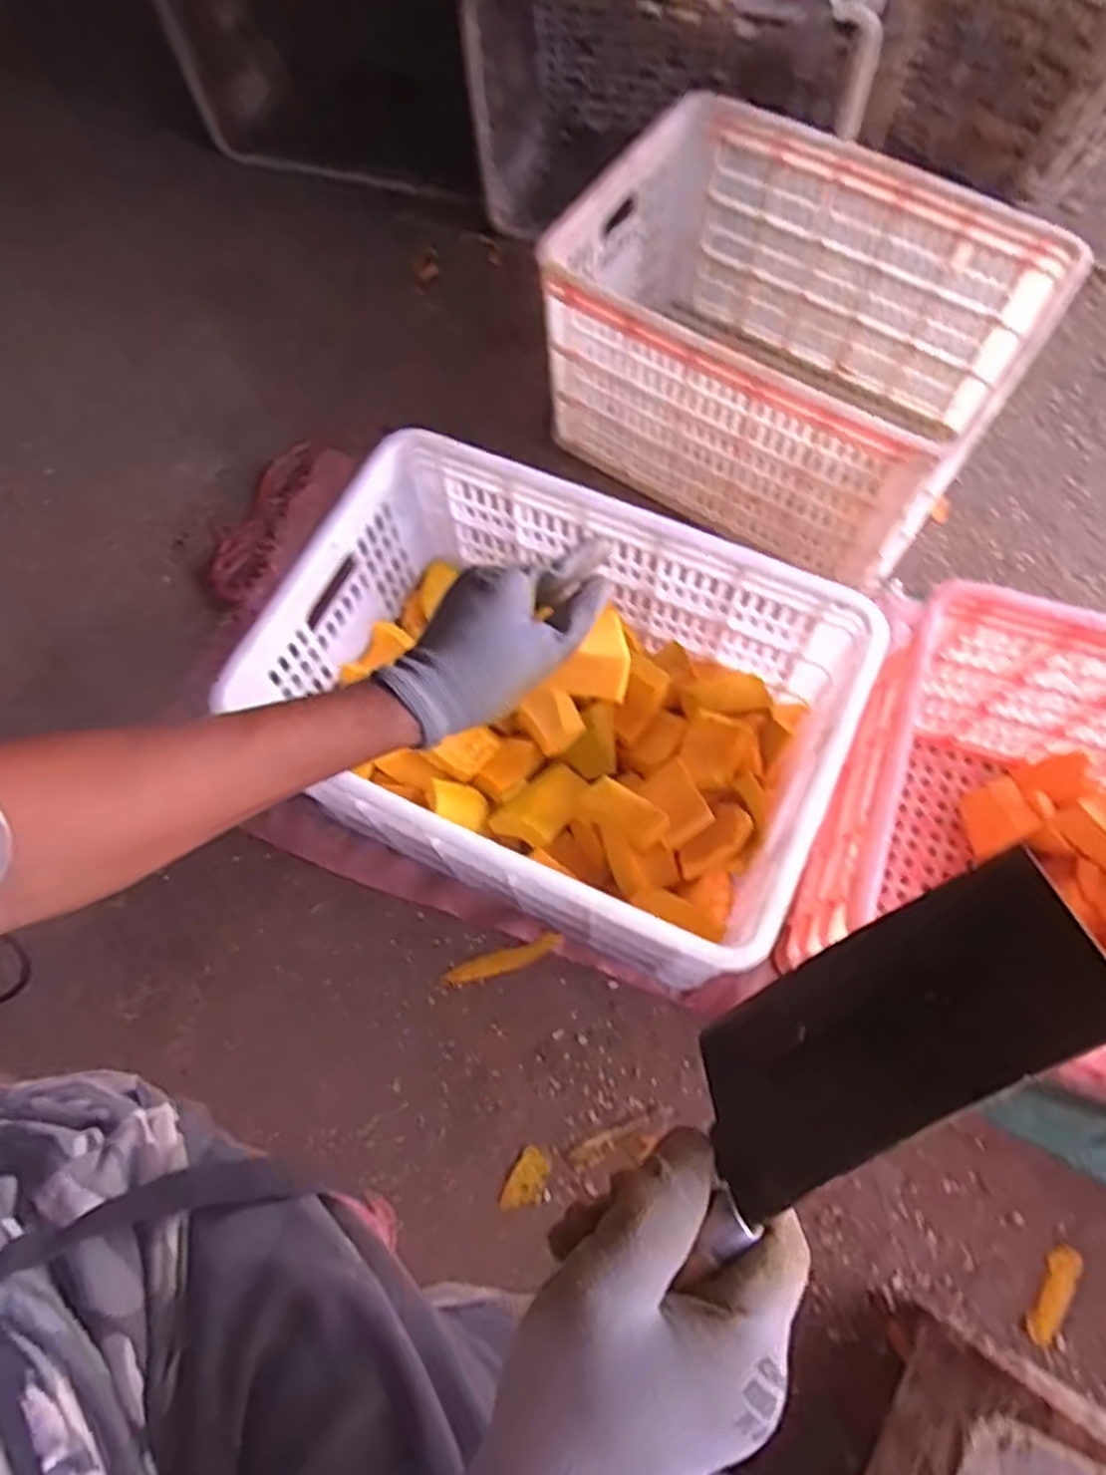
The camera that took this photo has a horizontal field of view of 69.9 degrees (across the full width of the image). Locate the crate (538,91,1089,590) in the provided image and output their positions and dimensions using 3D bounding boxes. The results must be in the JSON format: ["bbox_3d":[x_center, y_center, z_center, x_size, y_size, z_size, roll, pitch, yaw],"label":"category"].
[{"bbox_3d":[0.278,-0.469,0.974,0.500,0.273,0.352,32,71,13],"label":"crate"}]

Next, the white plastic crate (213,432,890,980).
[{"bbox_3d":[0.001,-0.027,0.759,0.501,0.227,0.335,23,71,11],"label":"white plastic crate"}]

